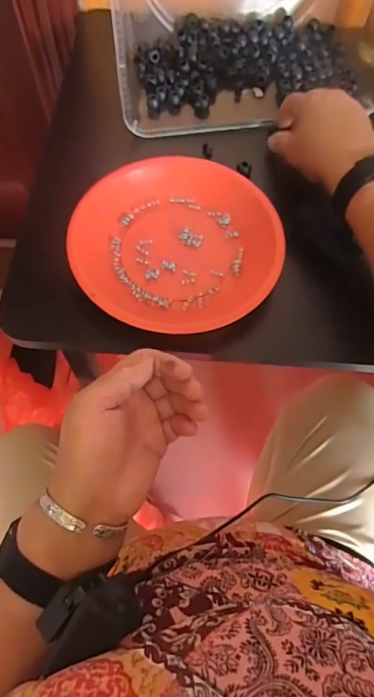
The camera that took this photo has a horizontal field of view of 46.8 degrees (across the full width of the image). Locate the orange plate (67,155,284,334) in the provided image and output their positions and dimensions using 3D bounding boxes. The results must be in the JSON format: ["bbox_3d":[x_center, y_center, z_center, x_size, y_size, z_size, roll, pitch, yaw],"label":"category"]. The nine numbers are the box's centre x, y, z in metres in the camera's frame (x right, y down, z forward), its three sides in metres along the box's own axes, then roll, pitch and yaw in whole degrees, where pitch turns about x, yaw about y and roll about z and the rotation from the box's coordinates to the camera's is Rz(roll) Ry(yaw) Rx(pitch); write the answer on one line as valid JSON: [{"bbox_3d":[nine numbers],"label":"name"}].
[{"bbox_3d":[-0.011,-0.104,0.415,0.187,0.025,0.185,1,65,-2],"label":"orange plate"}]

